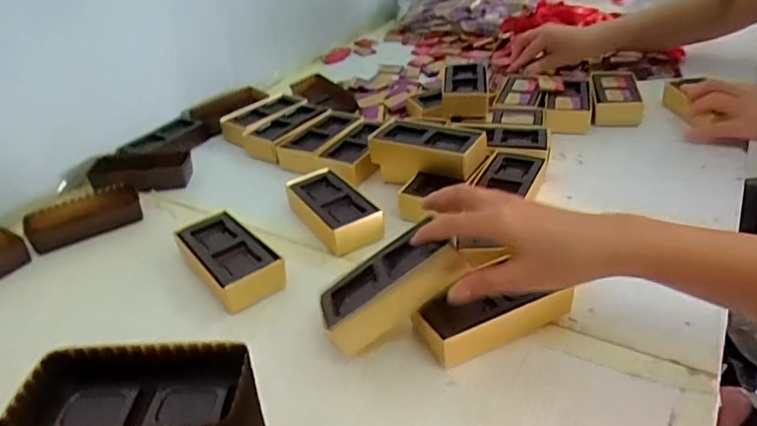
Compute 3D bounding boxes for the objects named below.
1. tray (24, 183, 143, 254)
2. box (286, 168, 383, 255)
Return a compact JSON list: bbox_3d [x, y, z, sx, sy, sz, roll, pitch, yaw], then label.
[{"bbox_3d":[-0.321,0.004,0.610,0.111,0.030,0.058,-27,40,-30],"label":"tray"},{"bbox_3d":[-0.048,-0.002,0.579,0.060,0.037,0.119,-20,36,-22],"label":"box"}]

